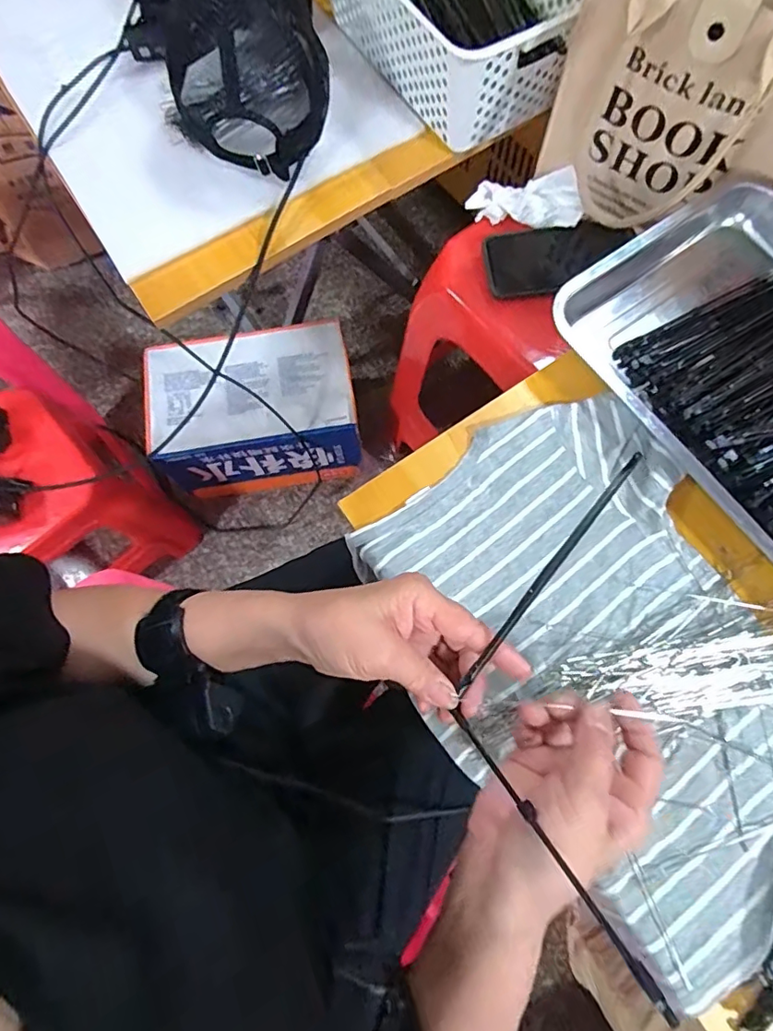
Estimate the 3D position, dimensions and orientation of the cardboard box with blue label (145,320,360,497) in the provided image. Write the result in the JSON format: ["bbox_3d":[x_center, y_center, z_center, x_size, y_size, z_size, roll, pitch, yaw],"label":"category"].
[{"bbox_3d":[-0.224,-0.178,0.951,0.330,0.199,0.209,-10,74,-1],"label":"cardboard box with blue label"}]

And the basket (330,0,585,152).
[{"bbox_3d":[0.078,-0.571,0.589,0.200,0.111,0.310,-33,76,-8],"label":"basket"}]

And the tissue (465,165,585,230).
[{"bbox_3d":[0.156,-0.358,0.598,0.119,0.029,0.065,12,75,4],"label":"tissue"}]

